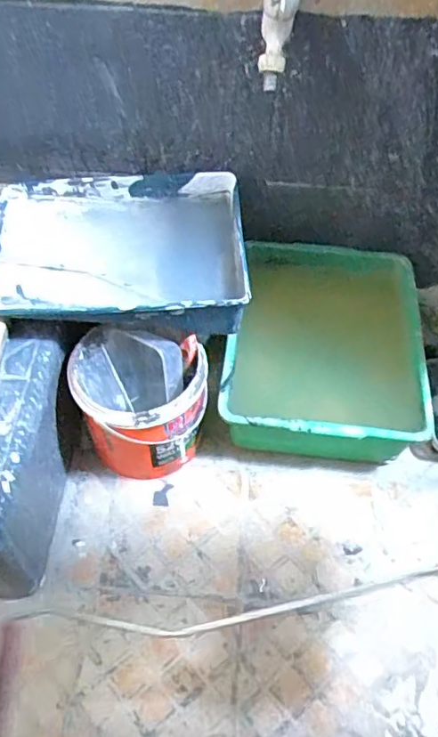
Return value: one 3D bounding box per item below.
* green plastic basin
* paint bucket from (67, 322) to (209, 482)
[{"bbox_3d":[0.172,-0.029,0.938,0.305,0.133,0.389,7,52,3],"label":"green plastic basin"},{"bbox_3d":[-0.119,0.054,0.823,0.186,0.205,0.160,22,55,14],"label":"paint bucket"}]

